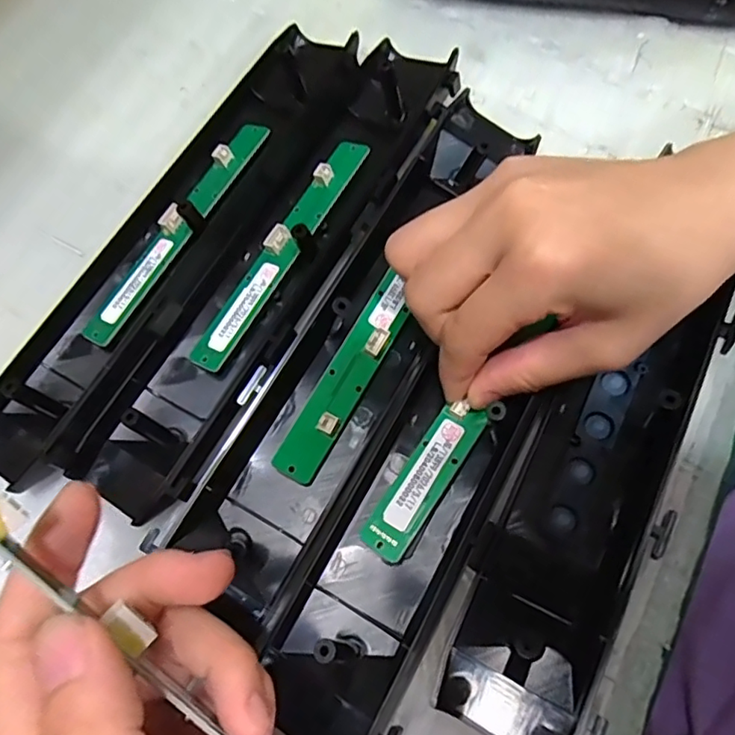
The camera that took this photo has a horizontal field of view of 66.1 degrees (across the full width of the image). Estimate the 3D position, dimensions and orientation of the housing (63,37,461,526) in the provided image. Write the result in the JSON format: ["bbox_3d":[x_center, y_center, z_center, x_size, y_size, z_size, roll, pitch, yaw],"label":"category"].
[{"bbox_3d":[-0.038,-0.060,0.268,0.057,0.024,0.274,28,73,11],"label":"housing"}]

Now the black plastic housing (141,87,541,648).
[{"bbox_3d":[0.004,-0.025,0.256,0.055,0.021,0.270,28,74,12],"label":"black plastic housing"}]

